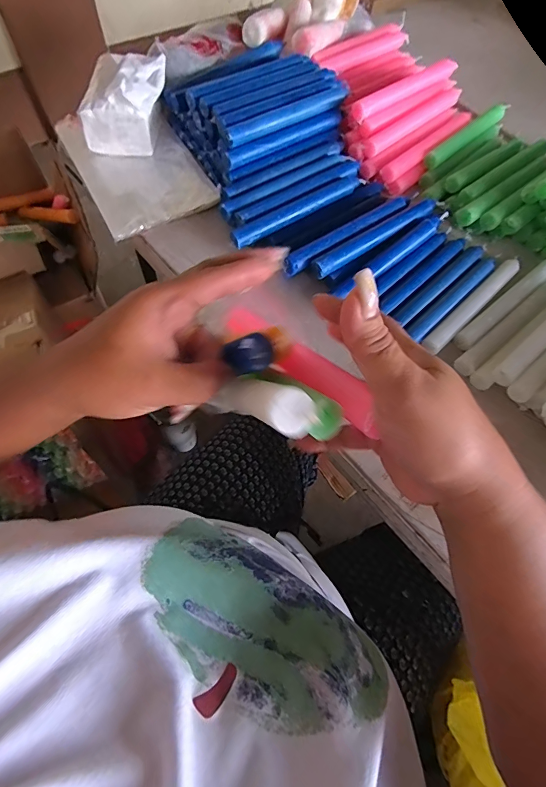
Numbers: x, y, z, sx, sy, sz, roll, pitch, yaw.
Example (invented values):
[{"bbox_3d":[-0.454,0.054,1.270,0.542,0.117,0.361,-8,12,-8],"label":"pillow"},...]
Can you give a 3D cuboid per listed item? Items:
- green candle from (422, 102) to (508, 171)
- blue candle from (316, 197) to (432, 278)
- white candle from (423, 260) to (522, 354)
[{"bbox_3d":[0.298,-0.392,0.611,0.213,0.025,0.023,-40,73,-20],"label":"green candle"},{"bbox_3d":[0.129,-0.196,0.499,0.204,0.016,0.023,-35,71,-18],"label":"blue candle"},{"bbox_3d":[0.245,-0.109,0.488,0.194,0.014,0.022,-41,73,-20],"label":"white candle"}]

